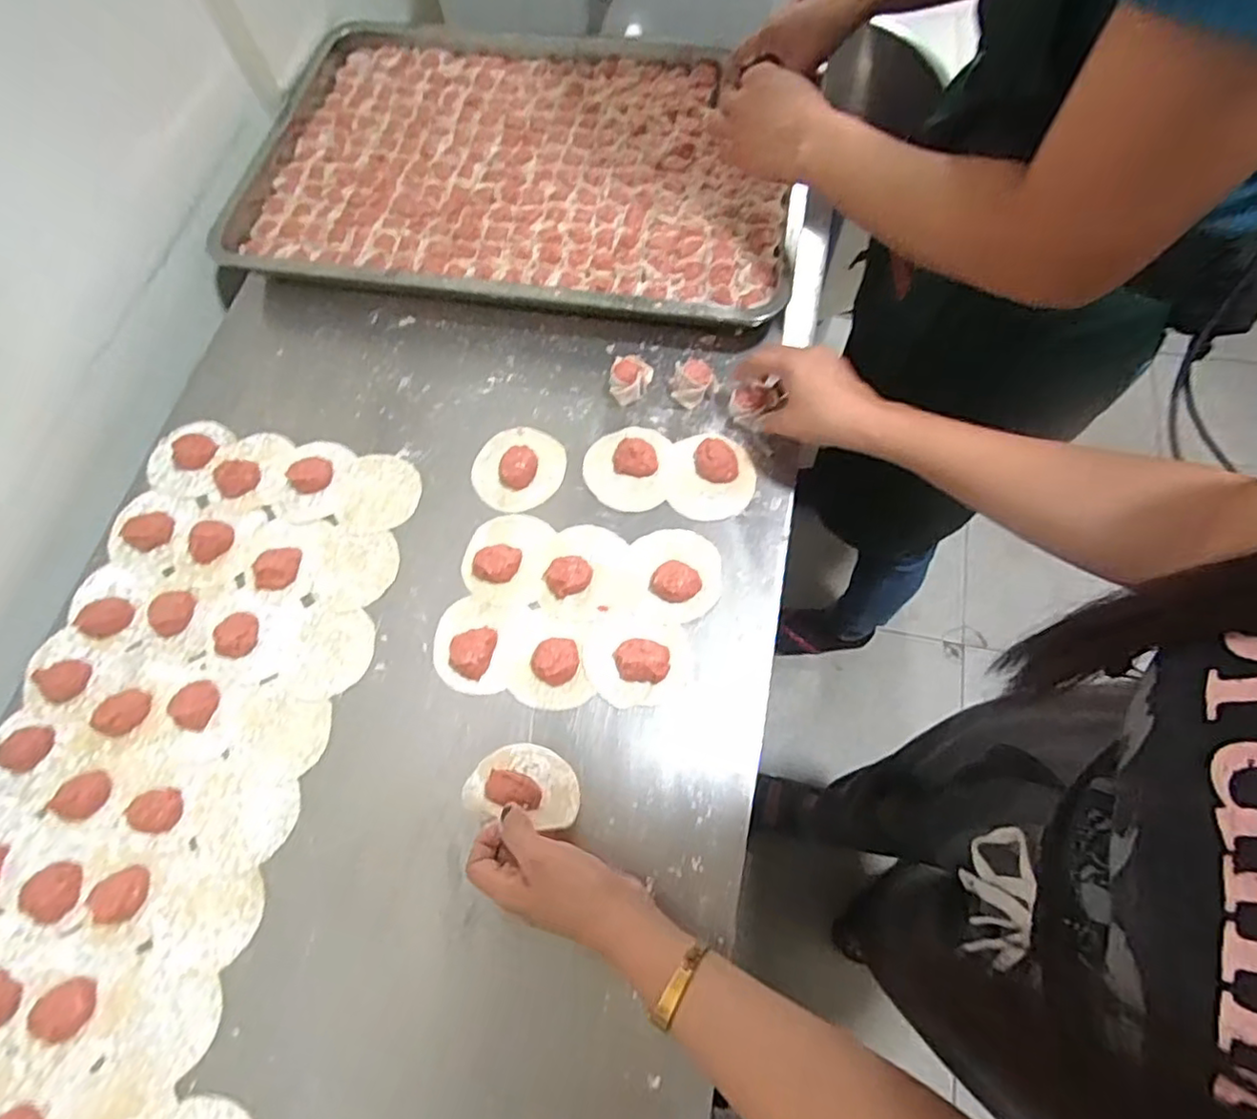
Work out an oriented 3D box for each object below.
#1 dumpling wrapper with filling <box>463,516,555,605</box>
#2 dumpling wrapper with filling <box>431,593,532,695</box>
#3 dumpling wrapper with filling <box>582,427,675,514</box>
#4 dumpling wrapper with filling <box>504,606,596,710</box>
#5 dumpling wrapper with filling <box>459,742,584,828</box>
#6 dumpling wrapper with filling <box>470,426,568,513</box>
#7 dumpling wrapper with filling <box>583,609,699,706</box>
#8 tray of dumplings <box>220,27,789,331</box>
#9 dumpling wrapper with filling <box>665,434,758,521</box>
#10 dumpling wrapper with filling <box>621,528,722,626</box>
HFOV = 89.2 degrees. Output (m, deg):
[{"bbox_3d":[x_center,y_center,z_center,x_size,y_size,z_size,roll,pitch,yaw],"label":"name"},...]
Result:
[{"bbox_3d":[-0.104,-0.005,0.534,0.071,0.019,0.081,9,68,7],"label":"dumpling wrapper with filling"},{"bbox_3d":[-0.123,0.064,0.509,0.068,0.019,0.078,11,68,7],"label":"dumpling wrapper with filling"},{"bbox_3d":[-0.003,-0.085,0.560,0.073,0.021,0.080,5,68,5],"label":"dumpling wrapper with filling"},{"bbox_3d":[-0.061,0.075,0.499,0.066,0.017,0.078,5,68,5],"label":"dumpling wrapper with filling"},{"bbox_3d":[-0.076,0.159,0.456,0.082,0.036,0.052,9,68,6],"label":"dumpling wrapper with filling"},{"bbox_3d":[-0.099,-0.084,0.570,0.080,0.016,0.082,-1,67,2],"label":"dumpling wrapper with filling"},{"bbox_3d":[0.008,0.075,0.495,0.085,0.017,0.072,-4,67,1],"label":"dumpling wrapper with filling"},{"bbox_3d":[-0.122,-0.425,0.698,0.591,0.057,0.396,10,68,7],"label":"tray of dumplings"},{"bbox_3d":[0.072,-0.075,0.552,0.076,0.018,0.081,-1,67,2],"label":"dumpling wrapper with filling"},{"bbox_3d":[0.036,0.009,0.521,0.078,0.020,0.080,3,68,4],"label":"dumpling wrapper with filling"}]

